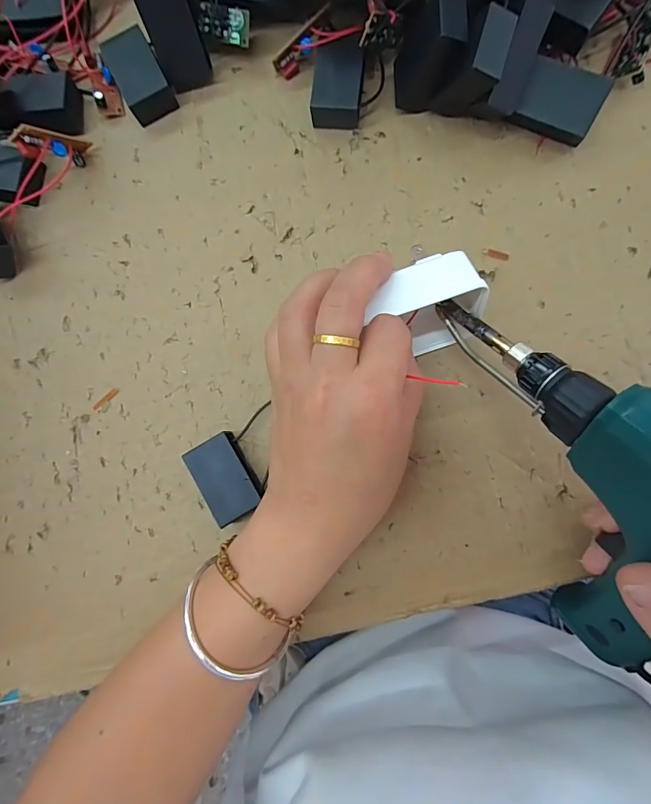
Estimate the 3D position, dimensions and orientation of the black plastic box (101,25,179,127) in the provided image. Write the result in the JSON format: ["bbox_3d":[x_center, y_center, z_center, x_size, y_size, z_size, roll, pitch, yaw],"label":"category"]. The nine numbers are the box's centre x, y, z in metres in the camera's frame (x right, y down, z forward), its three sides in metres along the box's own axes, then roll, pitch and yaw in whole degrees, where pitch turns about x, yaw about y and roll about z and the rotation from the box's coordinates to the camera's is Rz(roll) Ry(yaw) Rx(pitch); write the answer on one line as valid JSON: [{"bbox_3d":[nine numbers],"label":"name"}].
[{"bbox_3d":[-0.117,-0.206,0.253,0.027,0.020,0.046,-27,84,3],"label":"black plastic box"}]

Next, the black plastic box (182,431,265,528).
[{"bbox_3d":[-0.056,0.043,0.233,0.031,0.017,0.046,-30,84,2],"label":"black plastic box"}]

